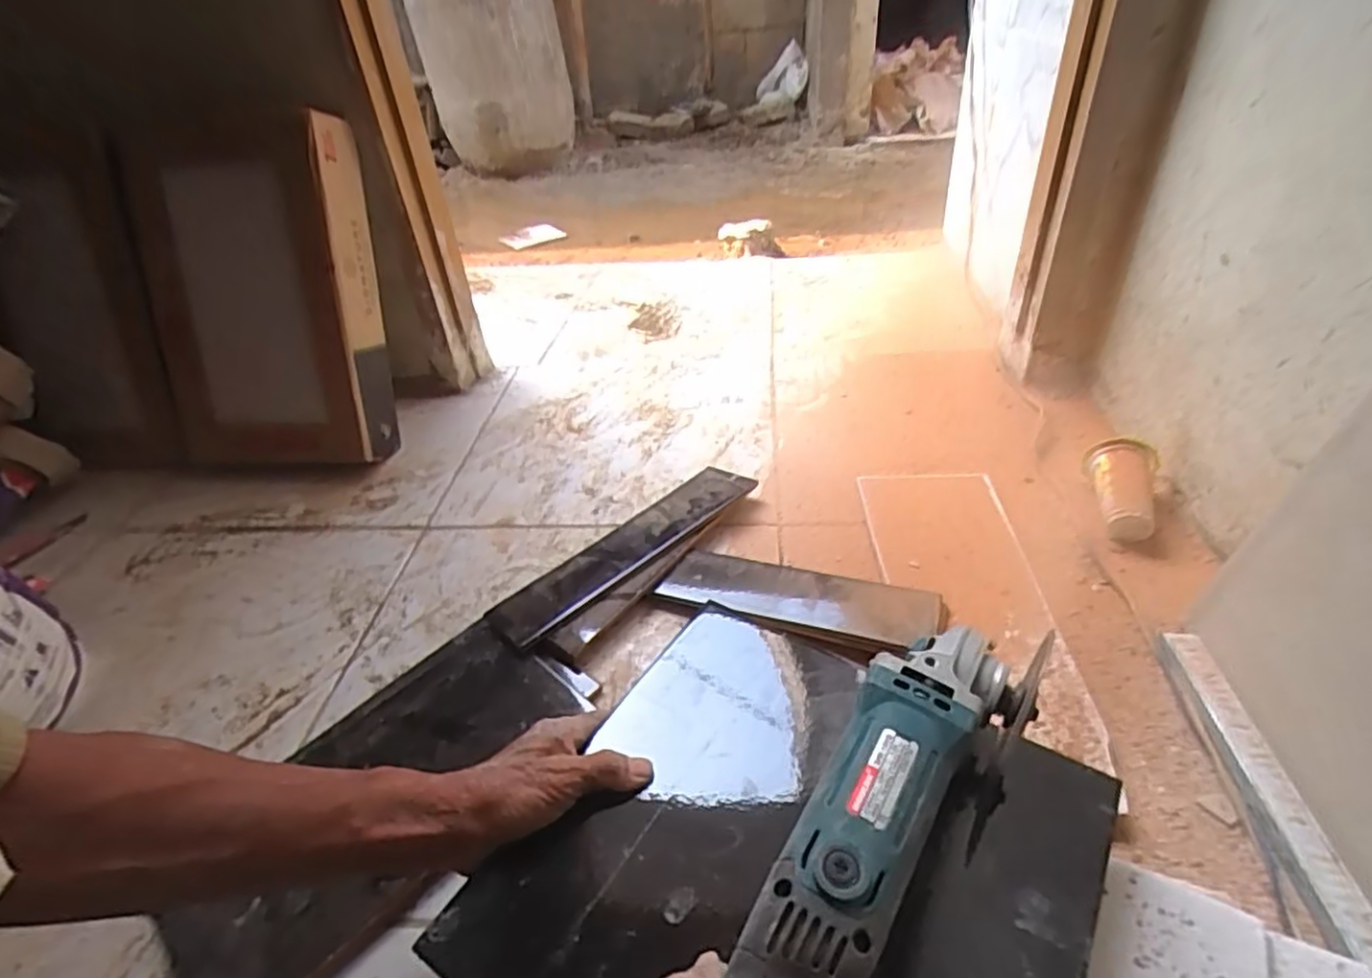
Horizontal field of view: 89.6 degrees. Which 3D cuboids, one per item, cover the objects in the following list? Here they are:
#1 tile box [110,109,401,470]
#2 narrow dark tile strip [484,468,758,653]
[{"bbox_3d":[-0.522,-0.232,0.860,0.269,0.402,0.079,-1,13,8],"label":"tile box"},{"bbox_3d":[-0.051,0.057,0.709,0.319,0.016,0.069,-34,43,-32],"label":"narrow dark tile strip"}]

